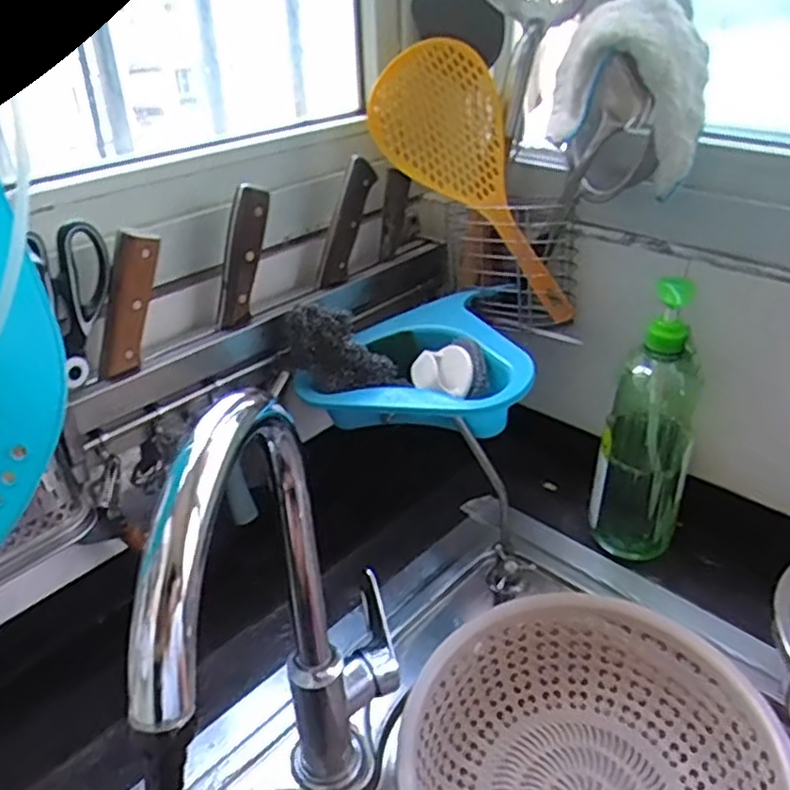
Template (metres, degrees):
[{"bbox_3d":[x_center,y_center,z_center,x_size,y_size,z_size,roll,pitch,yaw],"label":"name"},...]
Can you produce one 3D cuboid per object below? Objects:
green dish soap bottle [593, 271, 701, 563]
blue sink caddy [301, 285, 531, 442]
[{"bbox_3d":[0.256,0.035,0.697,0.088,0.285,0.065,14,35,23],"label":"green dish soap bottle"},{"bbox_3d":[0.043,-0.038,0.717,0.217,0.067,0.209,13,35,21],"label":"blue sink caddy"}]

